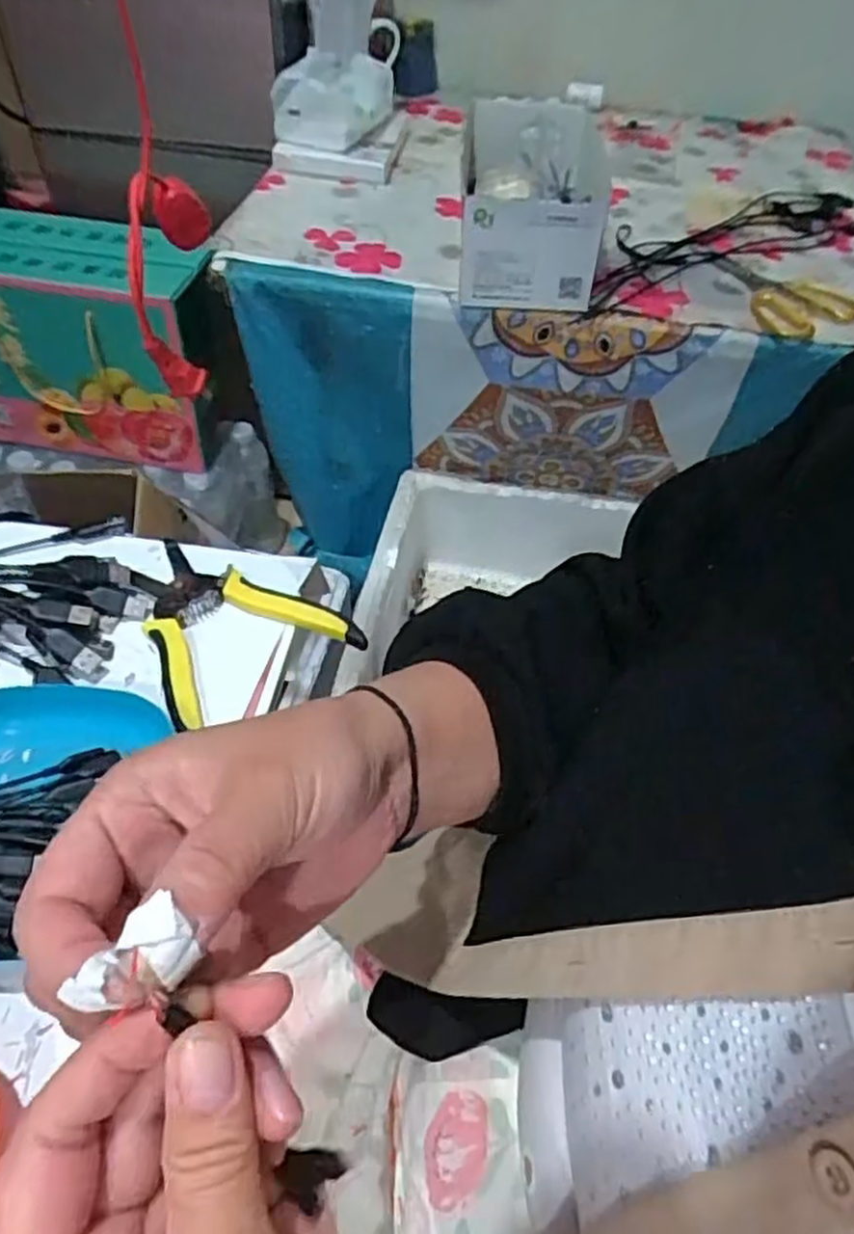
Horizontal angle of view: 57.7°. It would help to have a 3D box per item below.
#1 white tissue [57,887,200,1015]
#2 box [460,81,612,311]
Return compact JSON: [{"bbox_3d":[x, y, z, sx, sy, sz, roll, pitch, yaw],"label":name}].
[{"bbox_3d":[-0.066,0.079,0.178,0.018,0.006,0.026,33,55,22],"label":"white tissue"},{"bbox_3d":[0.101,-0.416,0.756,0.127,0.103,0.266,7,50,1],"label":"box"}]

